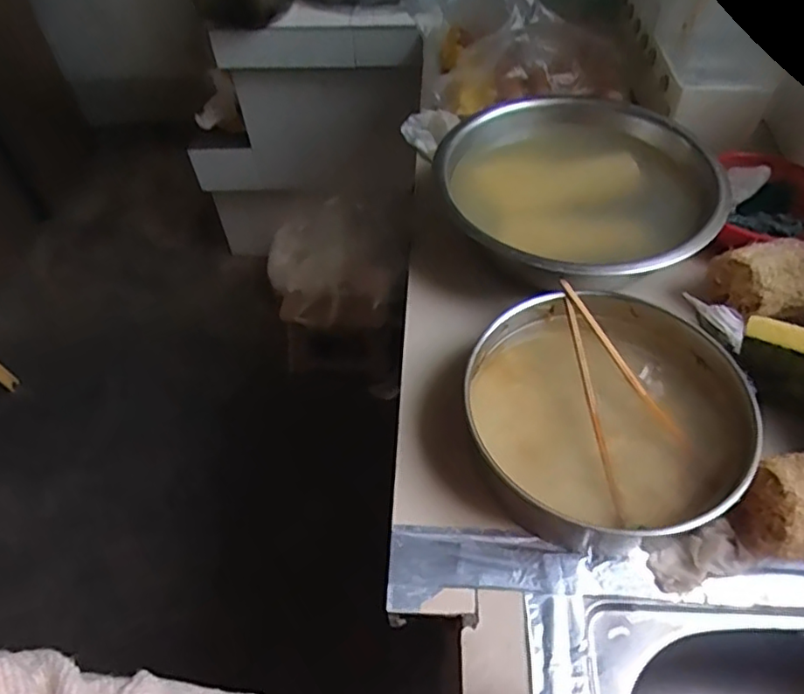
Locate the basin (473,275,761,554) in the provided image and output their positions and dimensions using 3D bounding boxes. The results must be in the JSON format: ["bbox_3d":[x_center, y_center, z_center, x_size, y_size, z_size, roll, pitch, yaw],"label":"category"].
[{"bbox_3d":[0.202,0.054,0.598,0.254,0.074,0.269,-1,52,2],"label":"basin"}]

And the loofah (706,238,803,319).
[{"bbox_3d":[0.435,-0.079,0.677,0.152,0.055,0.078,-8,52,-4],"label":"loofah"}]

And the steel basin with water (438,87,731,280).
[{"bbox_3d":[0.220,-0.188,0.778,0.323,0.103,0.323,-1,52,2],"label":"steel basin with water"}]

